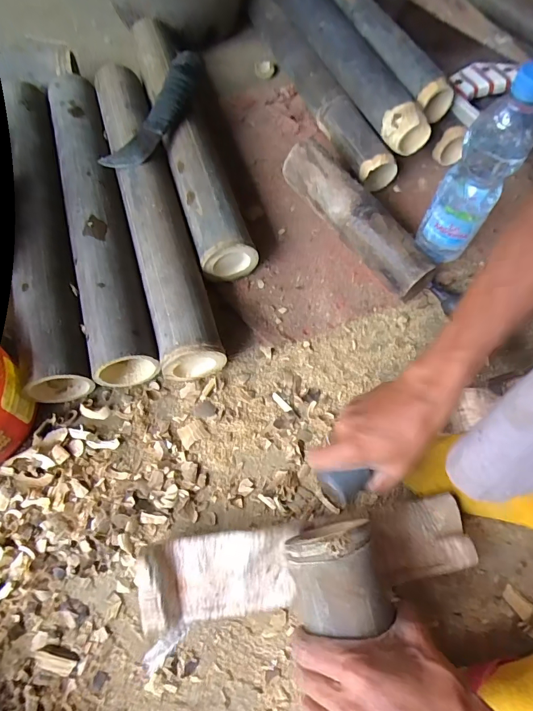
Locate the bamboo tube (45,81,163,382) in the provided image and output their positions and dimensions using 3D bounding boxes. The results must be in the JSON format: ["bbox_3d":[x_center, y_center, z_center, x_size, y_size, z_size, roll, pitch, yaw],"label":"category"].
[{"bbox_3d":[-0.227,-0.200,0.550,0.071,0.063,0.501,-15,66,-10],"label":"bamboo tube"}]

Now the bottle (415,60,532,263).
[{"bbox_3d":[0.243,-0.202,0.482,0.067,0.246,0.064,25,66,9],"label":"bottle"}]

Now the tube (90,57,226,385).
[{"bbox_3d":[-0.153,-0.203,0.556,0.070,0.074,0.496,-15,66,-10],"label":"tube"}]

